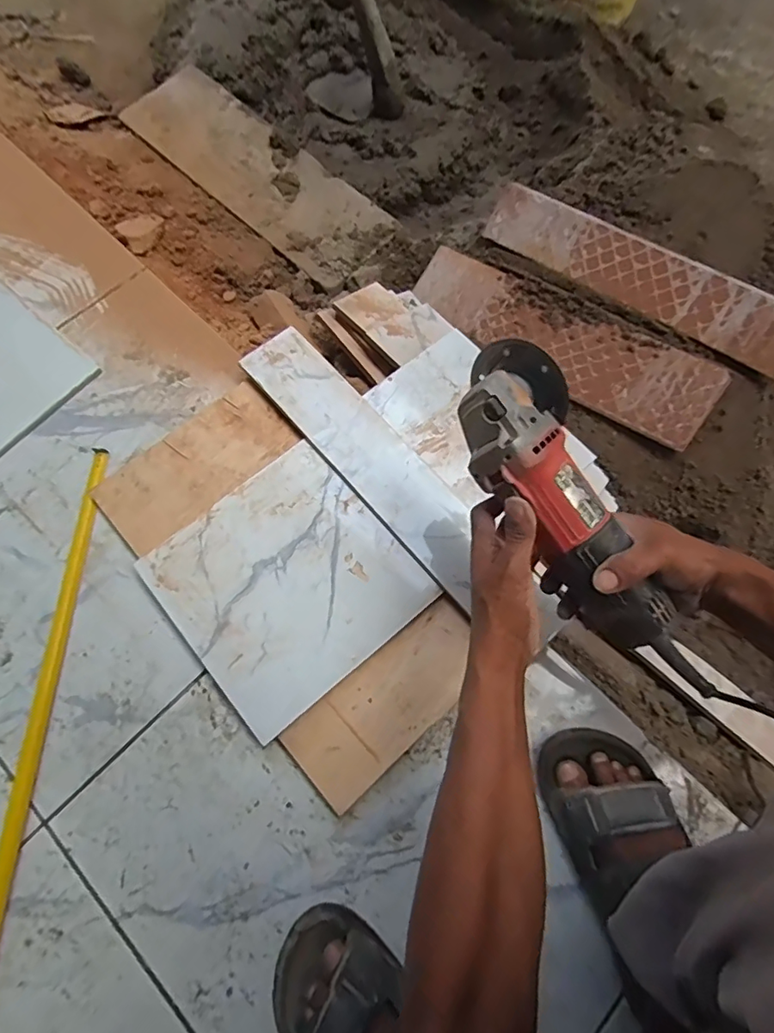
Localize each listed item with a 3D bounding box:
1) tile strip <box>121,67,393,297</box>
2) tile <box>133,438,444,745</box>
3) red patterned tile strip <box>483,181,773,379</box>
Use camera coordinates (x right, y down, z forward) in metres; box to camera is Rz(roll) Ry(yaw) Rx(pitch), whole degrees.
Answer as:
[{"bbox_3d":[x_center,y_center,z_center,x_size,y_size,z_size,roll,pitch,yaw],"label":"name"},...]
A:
[{"bbox_3d":[-0.260,-0.677,1.015,0.624,0.018,0.205,43,74,12],"label":"tile strip"},{"bbox_3d":[-0.112,0.069,0.582,0.242,0.010,0.245,-40,76,-12],"label":"tile"},{"bbox_3d":[0.361,-0.357,0.760,0.496,0.014,0.086,38,110,20],"label":"red patterned tile strip"}]

